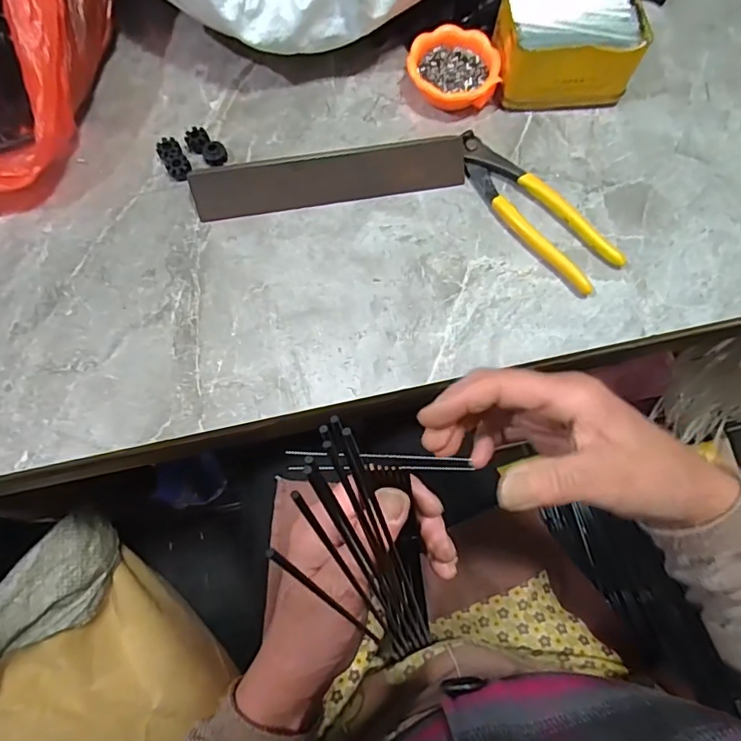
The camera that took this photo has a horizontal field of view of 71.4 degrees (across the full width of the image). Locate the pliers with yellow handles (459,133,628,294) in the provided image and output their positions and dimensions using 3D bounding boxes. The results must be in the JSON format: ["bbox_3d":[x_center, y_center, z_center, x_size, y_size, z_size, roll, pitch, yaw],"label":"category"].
[{"bbox_3d":[0.128,-0.130,0.410,0.046,0.015,0.158,-37,76,-13],"label":"pliers with yellow handles"}]

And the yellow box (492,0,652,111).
[{"bbox_3d":[0.164,-0.274,0.433,0.112,0.056,0.082,-7,71,-4],"label":"yellow box"}]

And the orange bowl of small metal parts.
[{"bbox_3d":[0.070,-0.257,0.444,0.075,0.026,0.074,0,71,-1],"label":"orange bowl of small metal parts"}]

